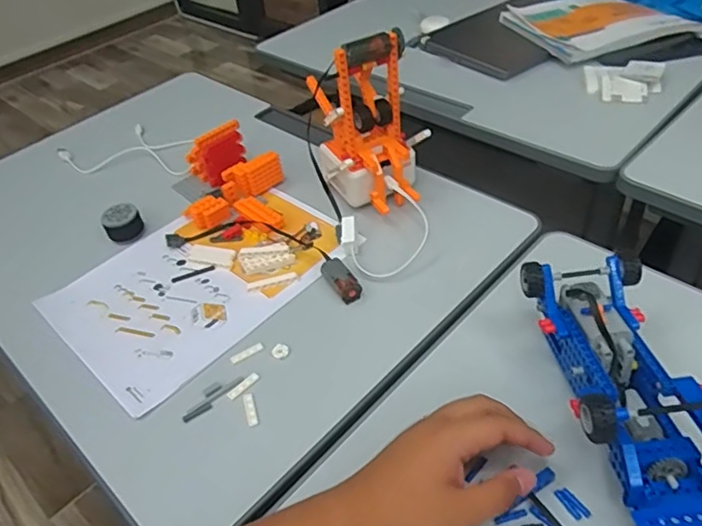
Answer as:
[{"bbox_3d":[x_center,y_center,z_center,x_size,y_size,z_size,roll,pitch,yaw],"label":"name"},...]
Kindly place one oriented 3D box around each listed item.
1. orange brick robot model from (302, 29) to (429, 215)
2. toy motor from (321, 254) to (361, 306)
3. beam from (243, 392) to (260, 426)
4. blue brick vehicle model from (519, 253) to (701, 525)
[{"bbox_3d":[0.019,-0.149,0.631,0.119,0.184,0.112,-6,44,1],"label":"orange brick robot model"},{"bbox_3d":[-0.009,0.015,0.582,0.023,0.024,0.048,-30,49,-22],"label":"toy motor"},{"bbox_3d":[-0.086,0.125,0.494,0.009,0.004,0.033,-18,45,-11],"label":"beam"},{"bbox_3d":[0.196,0.096,0.411,0.118,0.104,0.239,-12,43,-5],"label":"blue brick vehicle model"}]

